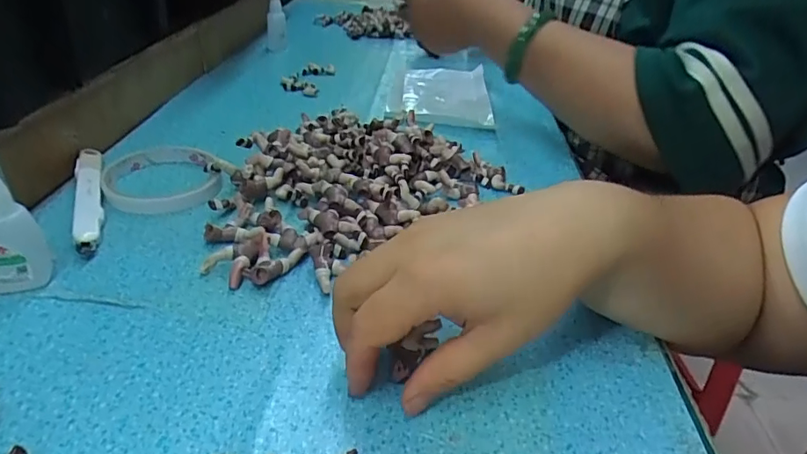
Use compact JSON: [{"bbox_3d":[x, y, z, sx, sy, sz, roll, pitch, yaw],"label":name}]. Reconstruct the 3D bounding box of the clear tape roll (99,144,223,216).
[{"bbox_3d":[-0.188,-0.041,0.399,0.082,0.010,0.095,-5,36,-17],"label":"clear tape roll"}]

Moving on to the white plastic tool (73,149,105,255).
[{"bbox_3d":[-0.225,-0.023,0.364,0.016,0.011,0.135,-11,38,-24],"label":"white plastic tool"}]

